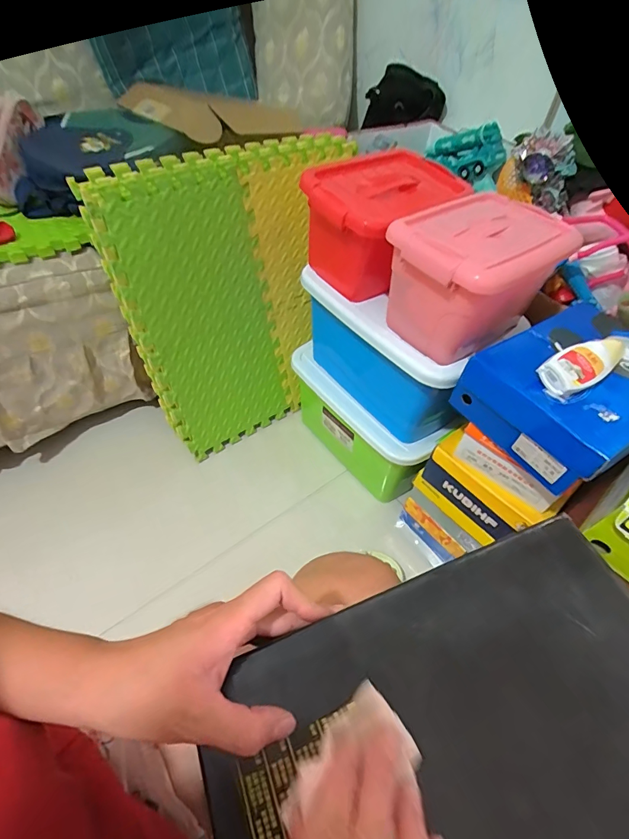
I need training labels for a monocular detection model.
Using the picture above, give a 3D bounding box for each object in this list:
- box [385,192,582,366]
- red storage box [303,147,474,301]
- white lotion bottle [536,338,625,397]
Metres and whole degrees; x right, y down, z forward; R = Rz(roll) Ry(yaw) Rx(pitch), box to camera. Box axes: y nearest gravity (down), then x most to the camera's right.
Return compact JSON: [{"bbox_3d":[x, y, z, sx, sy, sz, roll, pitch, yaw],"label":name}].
[{"bbox_3d":[0.238,-0.214,0.633,0.243,0.171,0.175,-27,56,-24],"label":"box"},{"bbox_3d":[0.107,-0.336,0.726,0.193,0.173,0.248,36,56,24],"label":"red storage box"},{"bbox_3d":[0.365,-0.074,0.545,0.152,0.038,0.053,-24,55,-22],"label":"white lotion bottle"}]

